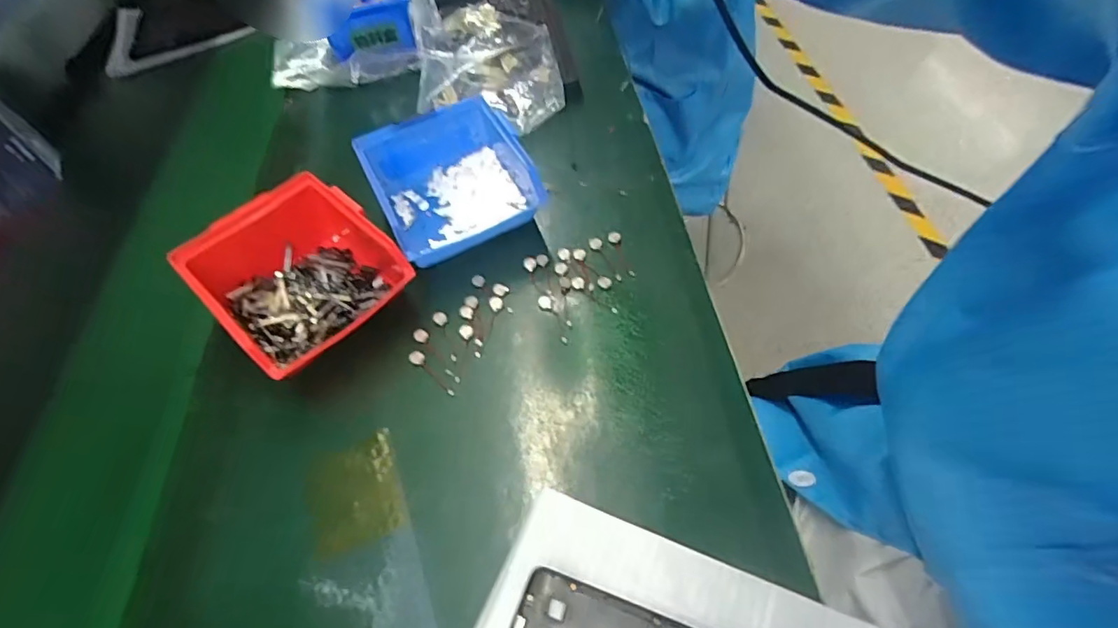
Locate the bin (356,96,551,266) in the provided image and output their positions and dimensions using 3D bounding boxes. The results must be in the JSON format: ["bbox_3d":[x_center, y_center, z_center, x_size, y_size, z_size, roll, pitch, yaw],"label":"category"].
[{"bbox_3d":[-0.093,-0.115,0.473,0.126,0.063,0.120,-25,55,-12],"label":"bin"}]

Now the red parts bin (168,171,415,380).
[{"bbox_3d":[-0.194,-0.027,0.418,0.137,0.065,0.122,35,64,27],"label":"red parts bin"}]

